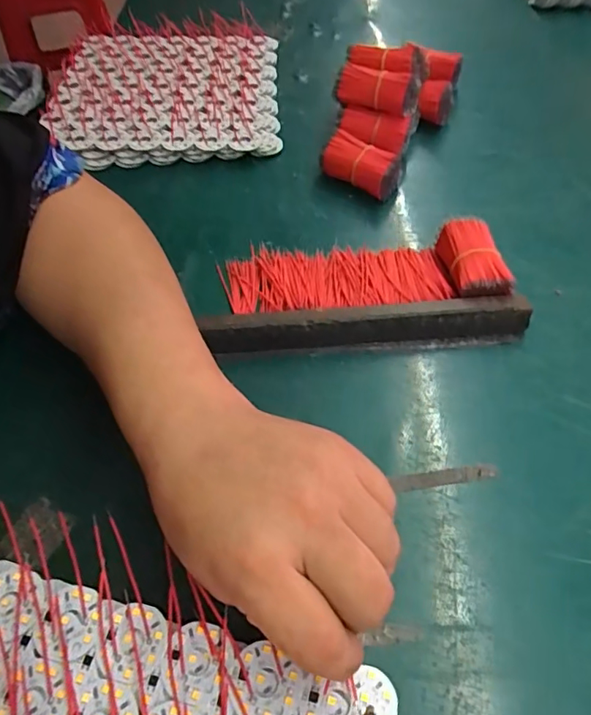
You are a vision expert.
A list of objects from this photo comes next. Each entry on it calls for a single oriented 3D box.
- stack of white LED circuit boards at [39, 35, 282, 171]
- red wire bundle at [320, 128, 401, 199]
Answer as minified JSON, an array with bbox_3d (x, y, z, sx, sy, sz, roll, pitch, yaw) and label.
[{"bbox_3d":[-0.131,-0.270,0.534,0.221,0.021,0.212,-3,54,-1],"label":"stack of white LED circuit boards"},{"bbox_3d":[0.058,-0.165,0.452,0.032,0.034,0.072,-38,62,-24],"label":"red wire bundle"}]

